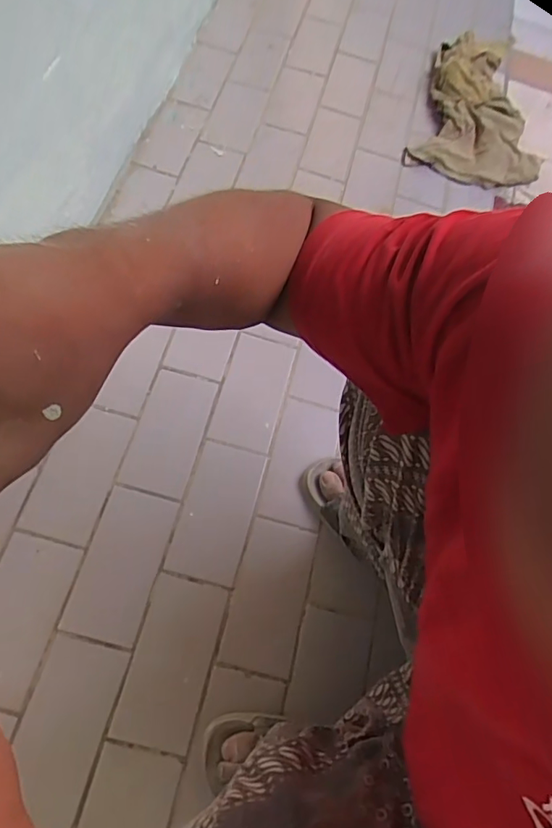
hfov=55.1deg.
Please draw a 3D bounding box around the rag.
[{"bbox_3d":[0.453,-0.679,1.160,0.272,0.072,0.415,13,64,4],"label":"rag"}]

